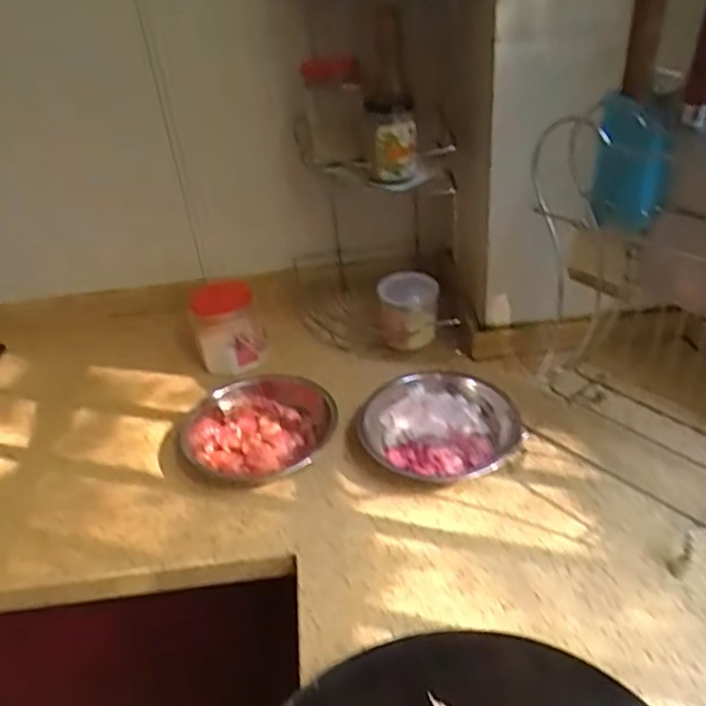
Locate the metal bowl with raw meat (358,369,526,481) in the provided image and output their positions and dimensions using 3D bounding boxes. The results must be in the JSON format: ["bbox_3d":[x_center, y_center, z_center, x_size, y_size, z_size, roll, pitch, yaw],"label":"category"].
[{"bbox_3d":[0.103,0.091,0.798,0.164,0.057,0.185,-23,38,-21],"label":"metal bowl with raw meat"}]

